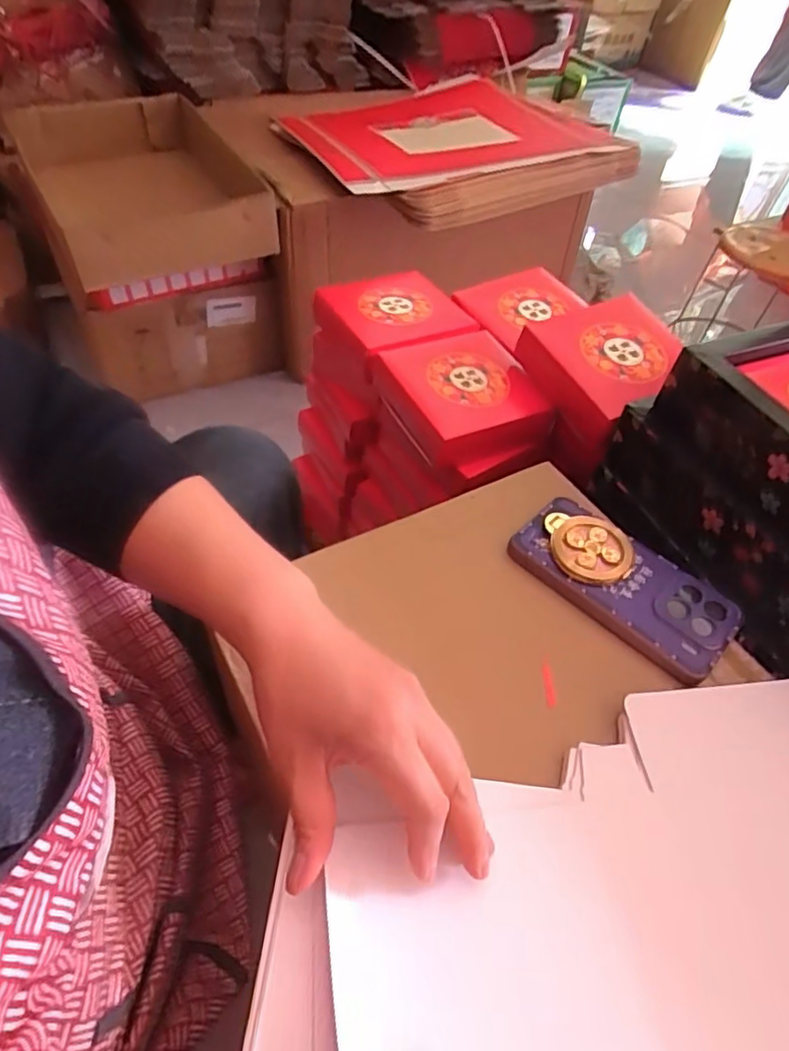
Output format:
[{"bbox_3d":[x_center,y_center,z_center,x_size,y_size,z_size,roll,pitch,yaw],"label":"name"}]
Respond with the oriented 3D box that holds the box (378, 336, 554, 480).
[{"bbox_3d":[0.066,-0.122,0.569,0.138,0.058,0.136,-19,56,-20],"label":"box"}]

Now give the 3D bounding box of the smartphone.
[{"bbox_3d":[0.157,0.036,0.406,0.149,0.010,0.073,37,57,25],"label":"smartphone"}]

